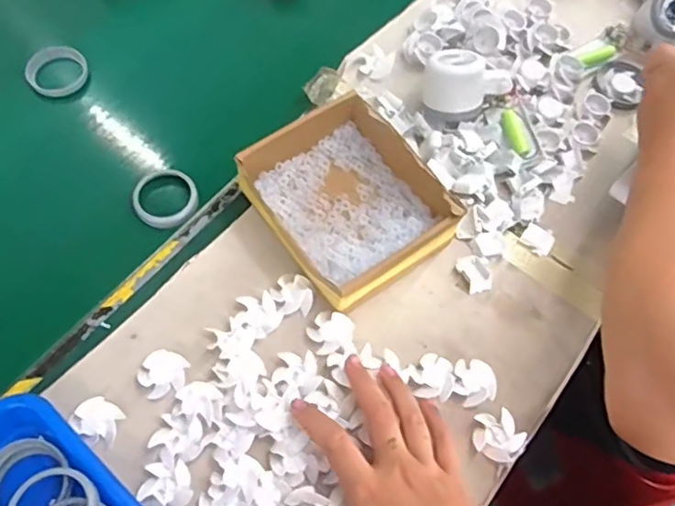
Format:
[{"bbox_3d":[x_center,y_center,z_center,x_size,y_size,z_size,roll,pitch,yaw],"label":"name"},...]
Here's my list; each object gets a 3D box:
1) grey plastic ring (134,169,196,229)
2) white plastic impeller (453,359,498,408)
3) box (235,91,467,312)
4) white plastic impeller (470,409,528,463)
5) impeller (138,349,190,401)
[{"bbox_3d":[-0.165,-0.053,0.568,0.060,0.018,0.058,1,63,-2],"label":"grey plastic ring"},{"bbox_3d":[0.115,0.108,0.493,0.037,0.011,0.037,-3,63,-5],"label":"white plastic impeller"},{"bbox_3d":[0.010,-0.051,0.534,0.147,0.047,0.170,-31,68,-17],"label":"box"},{"bbox_3d":[0.128,0.145,0.473,0.039,0.009,0.040,1,63,-2],"label":"white plastic impeller"},{"bbox_3d":[-0.140,0.098,0.478,0.037,0.007,0.039,1,63,-2],"label":"impeller"}]

